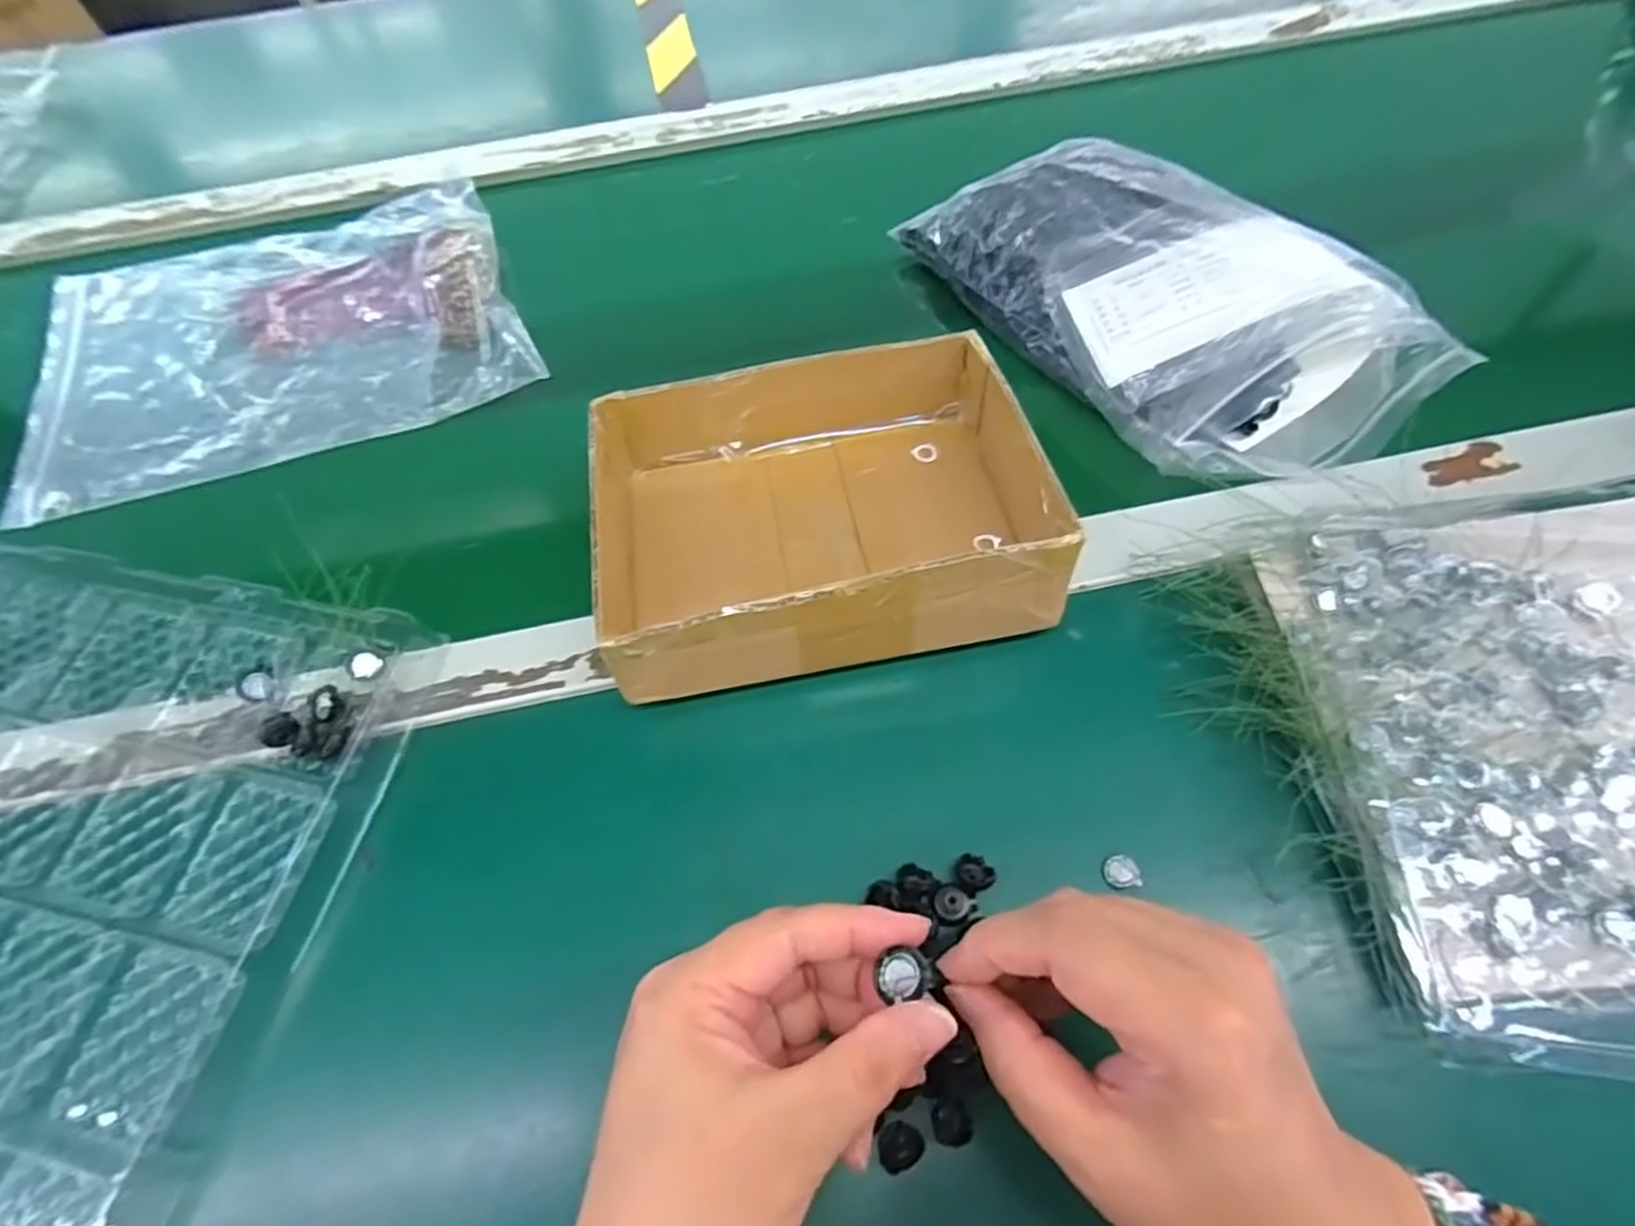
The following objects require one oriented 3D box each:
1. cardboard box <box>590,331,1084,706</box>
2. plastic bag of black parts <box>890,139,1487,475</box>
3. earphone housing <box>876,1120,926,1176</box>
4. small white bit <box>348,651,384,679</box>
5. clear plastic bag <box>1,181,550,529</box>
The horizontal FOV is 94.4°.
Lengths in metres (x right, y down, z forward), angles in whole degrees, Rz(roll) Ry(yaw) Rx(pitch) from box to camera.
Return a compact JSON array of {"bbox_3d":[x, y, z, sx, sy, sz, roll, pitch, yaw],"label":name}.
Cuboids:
[{"bbox_3d":[-0.002,-0.054,0.368,0.206,0.064,0.163,-11,60,-2],"label":"cardboard box"},{"bbox_3d":[0.192,-0.188,0.431,0.153,0.058,0.282,-32,63,-14],"label":"plastic bag of black parts"},{"bbox_3d":[0.028,0.185,0.261,0.015,0.009,0.016,-2,60,3],"label":"earphone housing"},{"bbox_3d":[-0.218,0.026,0.366,0.013,0.012,0.014,28,66,19],"label":"small white bit"},{"bbox_3d":[-0.356,-0.188,0.493,0.311,0.031,0.227,-17,60,-6],"label":"clear plastic bag"}]

